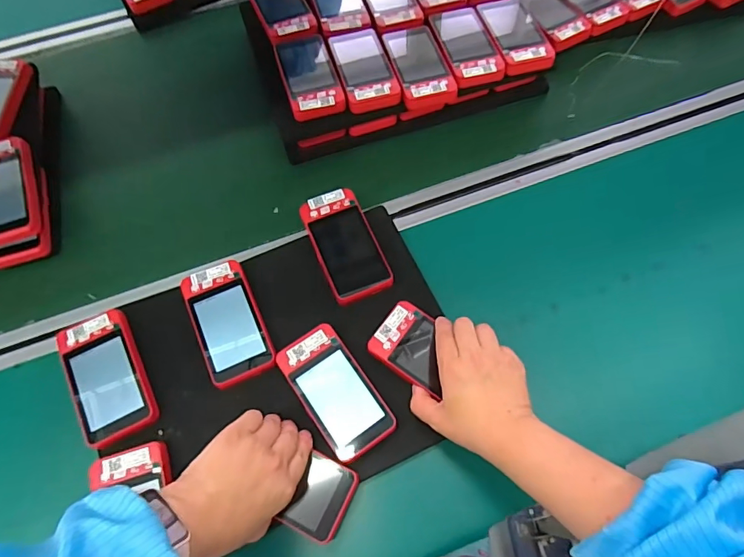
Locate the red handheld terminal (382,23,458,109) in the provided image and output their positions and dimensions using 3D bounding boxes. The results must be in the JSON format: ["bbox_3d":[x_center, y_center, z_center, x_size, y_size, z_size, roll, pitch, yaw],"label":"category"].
[{"bbox_3d":[0.055,-0.256,0.554,0.061,0.018,0.120,-14,67,-5],"label":"red handheld terminal"}]

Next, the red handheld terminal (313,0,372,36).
[{"bbox_3d":[-0.043,-0.352,0.584,0.060,0.012,0.110,-14,67,-5],"label":"red handheld terminal"}]

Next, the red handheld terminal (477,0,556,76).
[{"bbox_3d":[0.174,-0.304,0.570,0.065,0.019,0.128,-11,67,-4],"label":"red handheld terminal"}]

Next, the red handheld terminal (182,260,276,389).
[{"bbox_3d":[-0.142,0.042,0.456,0.062,0.013,0.118,-23,69,-9],"label":"red handheld terminal"}]

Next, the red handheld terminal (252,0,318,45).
[{"bbox_3d":[-0.113,-0.341,0.588,0.062,0.021,0.117,-21,68,-8],"label":"red handheld terminal"}]

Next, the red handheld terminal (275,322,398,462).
[{"bbox_3d":[-0.034,0.104,0.430,0.060,0.014,0.119,-33,70,-12],"label":"red handheld terminal"}]

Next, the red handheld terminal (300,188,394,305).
[{"bbox_3d":[-0.027,-0.034,0.495,0.063,0.033,0.118,-22,68,-8],"label":"red handheld terminal"}]

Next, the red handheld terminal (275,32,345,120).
[{"bbox_3d":[-0.074,-0.239,0.544,0.061,0.012,0.120,-14,67,-5],"label":"red handheld terminal"}]

